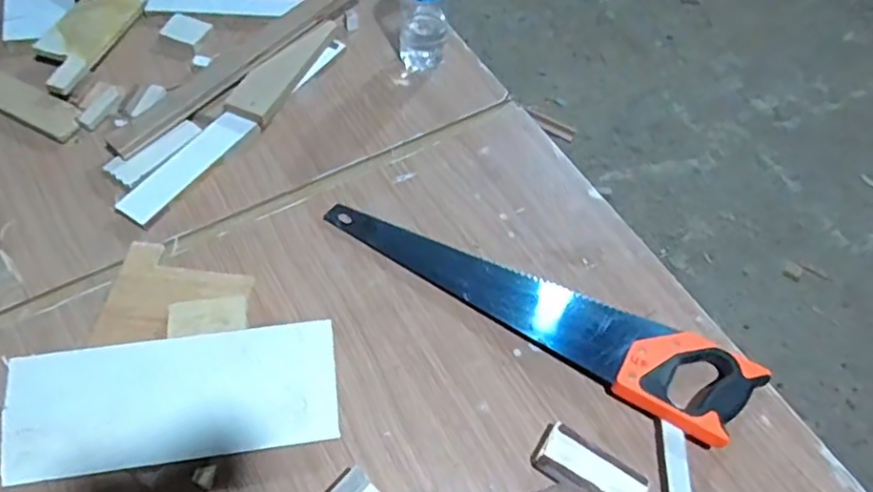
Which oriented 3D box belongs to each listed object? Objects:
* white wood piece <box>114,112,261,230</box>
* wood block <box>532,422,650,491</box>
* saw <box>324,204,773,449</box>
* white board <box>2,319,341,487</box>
[{"bbox_3d":[-0.312,-0.102,0.794,0.047,0.019,0.198,30,60,14],"label":"white wood piece"},{"bbox_3d":[0.154,0.226,0.627,0.108,0.025,0.054,31,61,14],"label":"wood block"},{"bbox_3d":[0.105,0.059,0.724,0.530,0.038,0.118,27,60,12],"label":"saw"},{"bbox_3d":[-0.256,0.148,0.615,0.308,0.010,0.118,-6,73,-9],"label":"white board"}]

